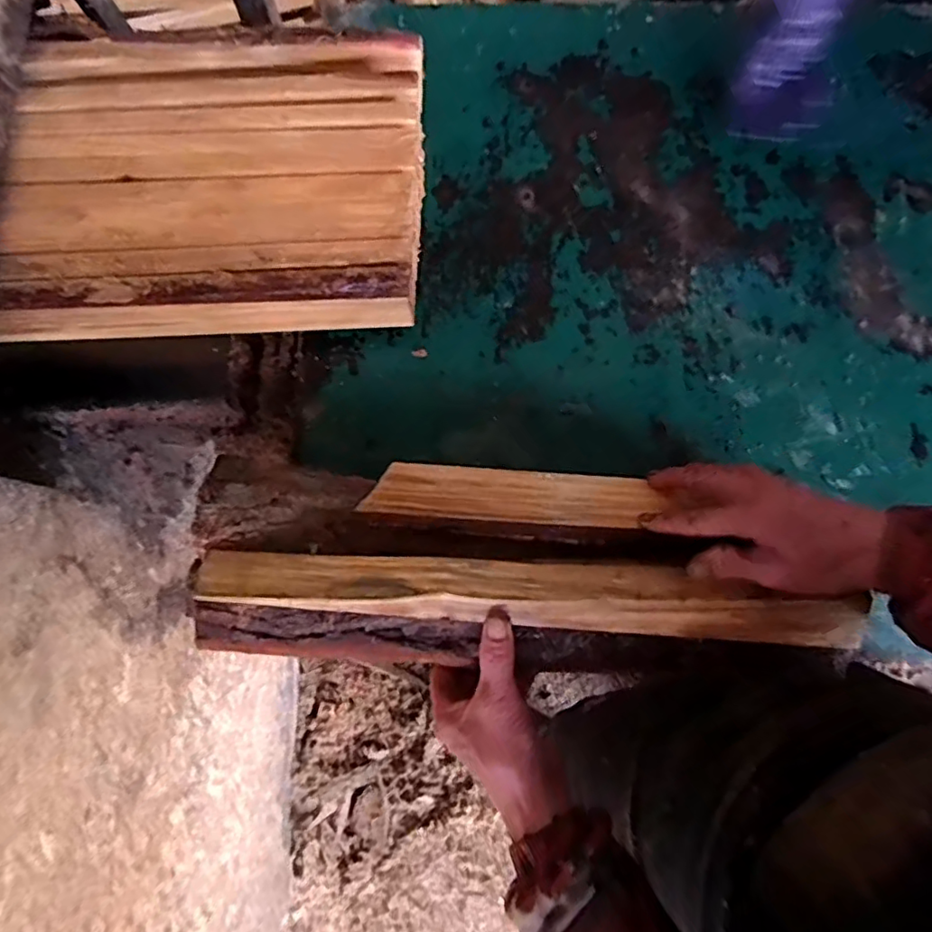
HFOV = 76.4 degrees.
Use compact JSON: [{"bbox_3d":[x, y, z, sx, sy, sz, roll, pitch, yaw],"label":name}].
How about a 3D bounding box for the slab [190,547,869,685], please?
[{"bbox_3d":[0.042,0.110,0.436,0.469,0.032,0.081,2,79,0],"label":"slab"}]

